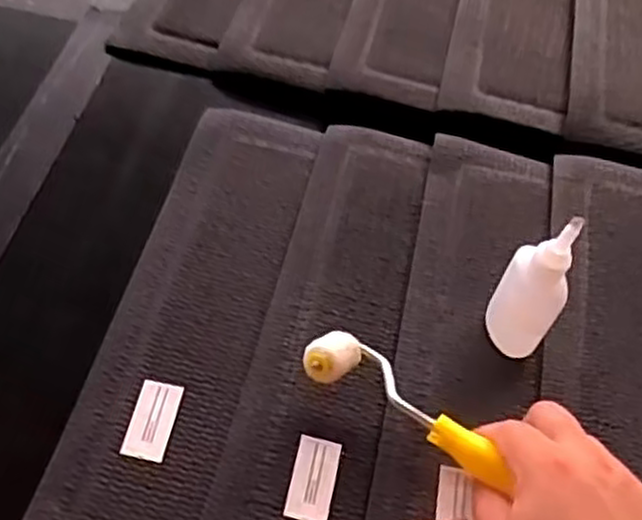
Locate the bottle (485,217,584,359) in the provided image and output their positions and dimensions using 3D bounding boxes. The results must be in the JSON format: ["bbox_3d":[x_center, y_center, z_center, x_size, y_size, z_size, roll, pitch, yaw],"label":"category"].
[{"bbox_3d":[0.126,0.019,0.458,0.038,0.116,0.030,25,58,11],"label":"bottle"}]

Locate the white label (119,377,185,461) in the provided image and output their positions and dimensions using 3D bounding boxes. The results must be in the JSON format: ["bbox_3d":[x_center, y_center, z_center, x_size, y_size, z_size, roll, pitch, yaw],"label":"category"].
[{"bbox_3d":[-0.103,0.099,0.470,0.025,0.004,0.051,17,56,-5],"label":"white label"}]

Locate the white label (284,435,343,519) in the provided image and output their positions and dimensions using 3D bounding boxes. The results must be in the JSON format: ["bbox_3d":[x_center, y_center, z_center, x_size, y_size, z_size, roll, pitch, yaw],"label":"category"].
[{"bbox_3d":[-0.004,0.130,0.452,0.026,0.004,0.049,14,58,0],"label":"white label"}]

